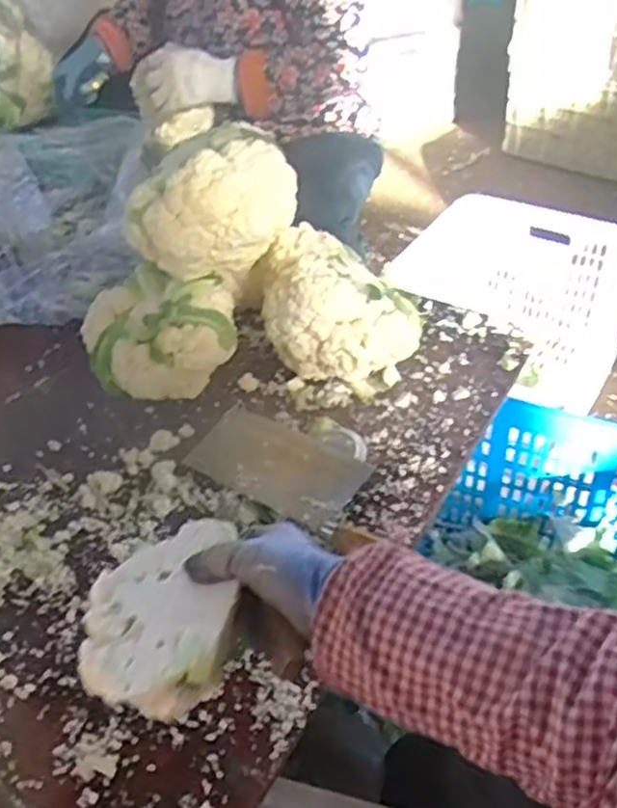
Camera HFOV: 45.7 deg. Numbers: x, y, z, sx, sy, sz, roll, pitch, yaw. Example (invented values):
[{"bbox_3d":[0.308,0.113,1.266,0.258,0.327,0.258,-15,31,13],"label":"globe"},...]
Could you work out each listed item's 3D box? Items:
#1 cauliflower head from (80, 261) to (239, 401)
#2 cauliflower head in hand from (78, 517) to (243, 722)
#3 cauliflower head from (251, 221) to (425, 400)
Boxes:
[{"bbox_3d":[-0.169,-0.069,0.845,0.170,0.128,0.128,-12,42,-7],"label":"cauliflower head"},{"bbox_3d":[-0.102,0.148,0.506,0.107,0.054,0.123,-8,43,-6],"label":"cauliflower head in hand"},{"bbox_3d":[0.027,-0.109,0.865,0.155,0.158,0.167,-17,45,-16],"label":"cauliflower head"}]

